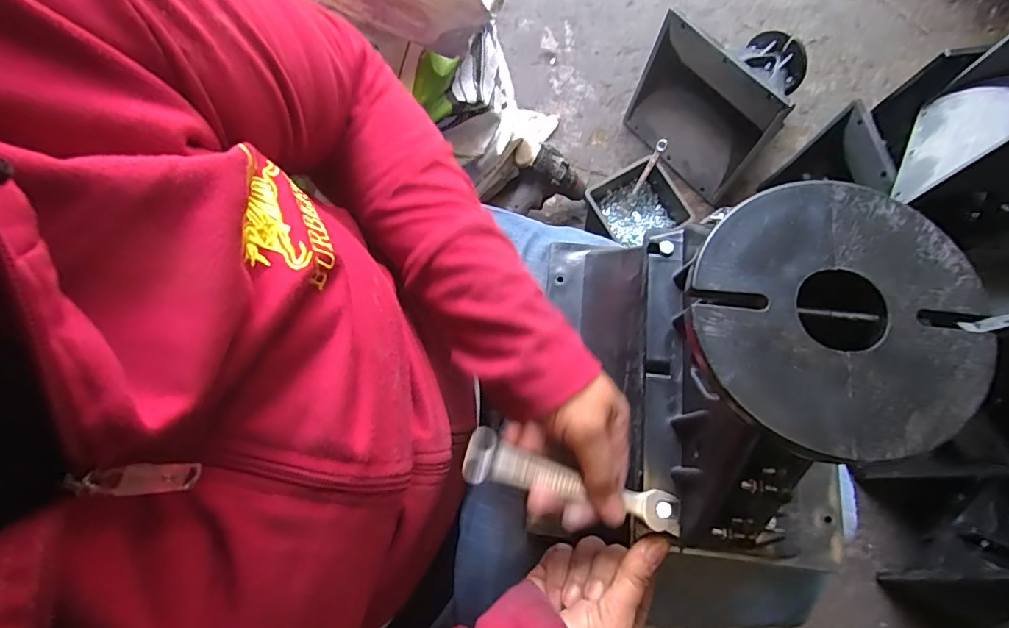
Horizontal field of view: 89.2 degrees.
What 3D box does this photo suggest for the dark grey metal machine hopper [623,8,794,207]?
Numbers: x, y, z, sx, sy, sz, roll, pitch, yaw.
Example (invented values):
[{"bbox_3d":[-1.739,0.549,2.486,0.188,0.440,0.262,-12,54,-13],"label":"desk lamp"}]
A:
[{"bbox_3d":[0.316,-0.335,0.858,0.080,0.213,0.243,-36,78,-7],"label":"dark grey metal machine hopper"}]

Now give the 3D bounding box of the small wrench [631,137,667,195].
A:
[{"bbox_3d":[0.234,-0.238,0.829,0.015,0.096,0.010,33,35,9],"label":"small wrench"}]

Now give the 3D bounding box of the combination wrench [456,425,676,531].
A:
[{"bbox_3d":[0.041,0.105,0.318,0.133,0.007,0.031,17,77,-2],"label":"combination wrench"}]

